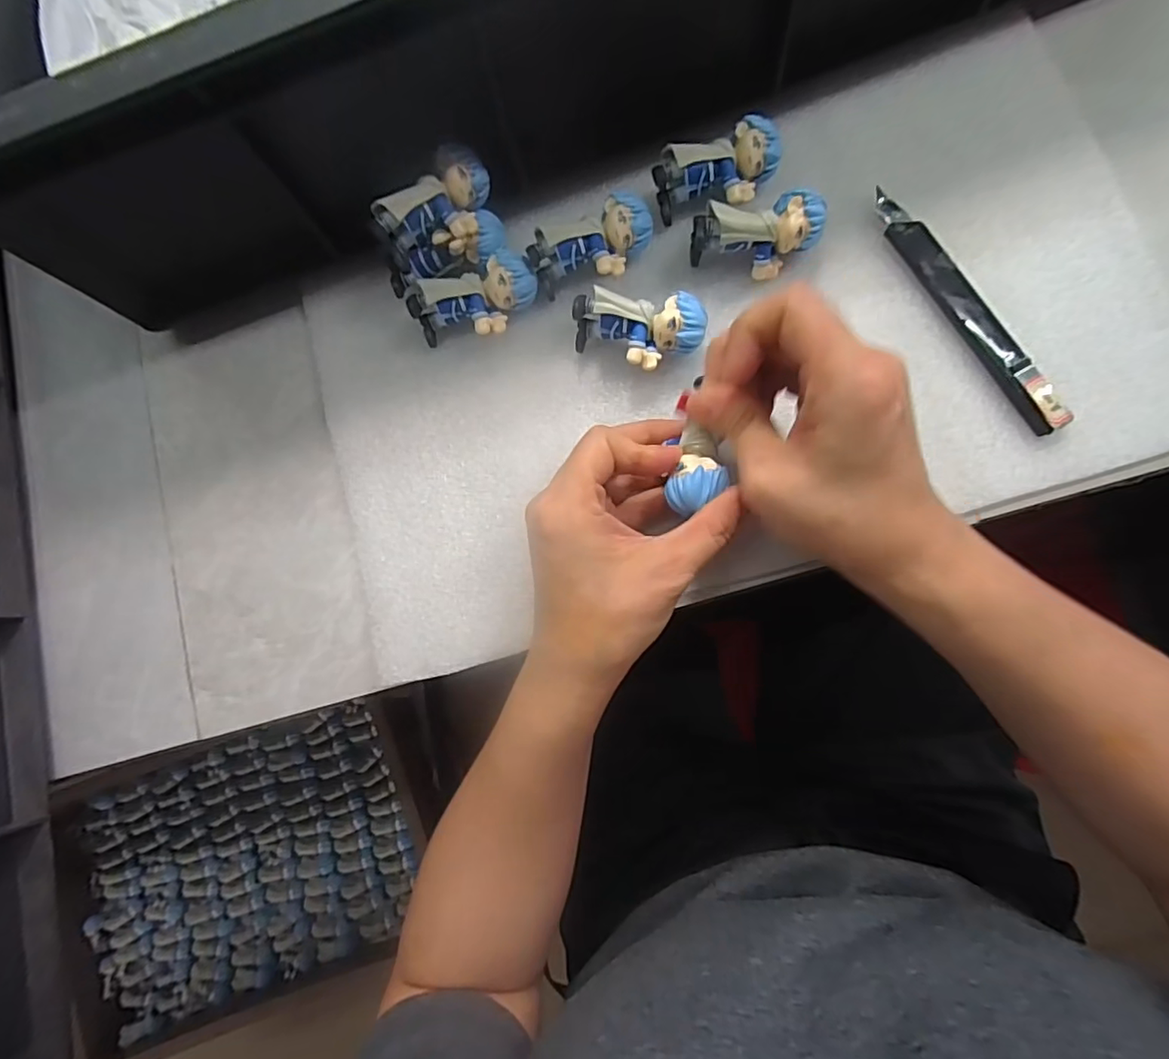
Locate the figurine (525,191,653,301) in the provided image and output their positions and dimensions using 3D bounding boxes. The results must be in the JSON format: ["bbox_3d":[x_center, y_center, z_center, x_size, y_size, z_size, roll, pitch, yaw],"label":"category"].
[{"bbox_3d":[0.004,-0.139,0.285,0.061,0.027,0.031,-16,81,5],"label":"figurine"}]

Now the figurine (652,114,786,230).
[{"bbox_3d":[0.067,-0.174,0.283,0.059,0.029,0.032,-23,81,3],"label":"figurine"}]

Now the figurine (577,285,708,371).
[{"bbox_3d":[0.026,-0.094,0.275,0.061,0.030,0.032,1,83,7],"label":"figurine"}]

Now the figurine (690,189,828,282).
[{"bbox_3d":[0.084,-0.139,0.273,0.060,0.034,0.027,-15,81,5],"label":"figurine"}]

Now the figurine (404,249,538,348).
[{"bbox_3d":[-0.054,-0.113,0.287,0.063,0.028,0.031,-24,81,3],"label":"figurine"}]

